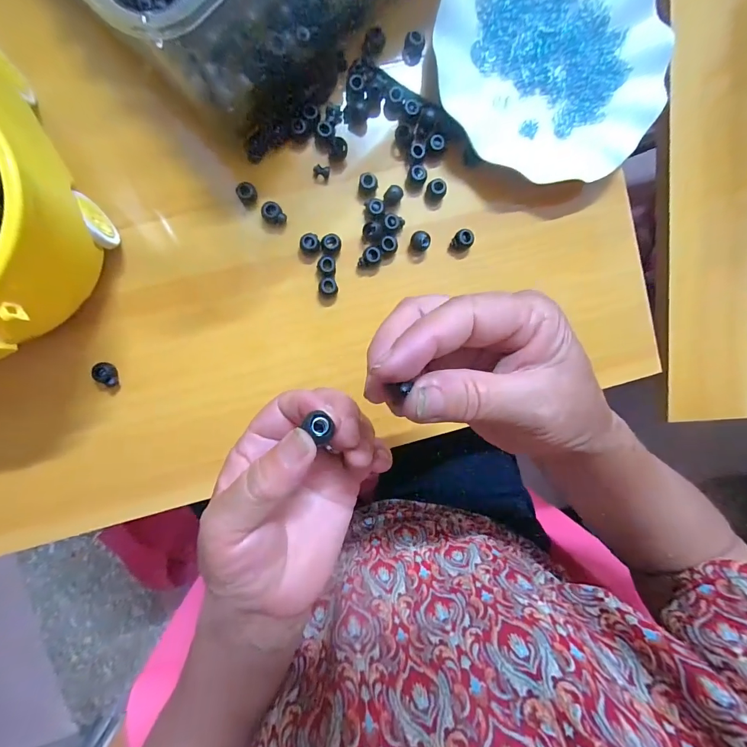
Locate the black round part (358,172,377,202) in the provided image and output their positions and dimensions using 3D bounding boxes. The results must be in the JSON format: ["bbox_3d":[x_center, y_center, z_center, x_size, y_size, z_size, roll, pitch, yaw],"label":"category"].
[{"bbox_3d":[-0.004,-0.147,0.296,0.015,0.012,0.016,0,92,-6],"label":"black round part"}]

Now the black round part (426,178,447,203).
[{"bbox_3d":[0.051,-0.147,0.301,0.014,0.012,0.014,0,92,-6],"label":"black round part"}]

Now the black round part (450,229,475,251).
[{"bbox_3d":[0.073,-0.109,0.306,0.016,0.012,0.014,13,91,-6],"label":"black round part"}]

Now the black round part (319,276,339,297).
[{"bbox_3d":[-0.036,-0.069,0.298,0.015,0.011,0.014,0,92,-6],"label":"black round part"}]

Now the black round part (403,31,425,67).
[{"bbox_3d":[0.032,-0.257,0.297,0.015,0.016,0.014,0,92,-6],"label":"black round part"}]

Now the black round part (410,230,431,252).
[{"bbox_3d":[0.038,-0.106,0.303,0.016,0.012,0.013,41,88,-6],"label":"black round part"}]

